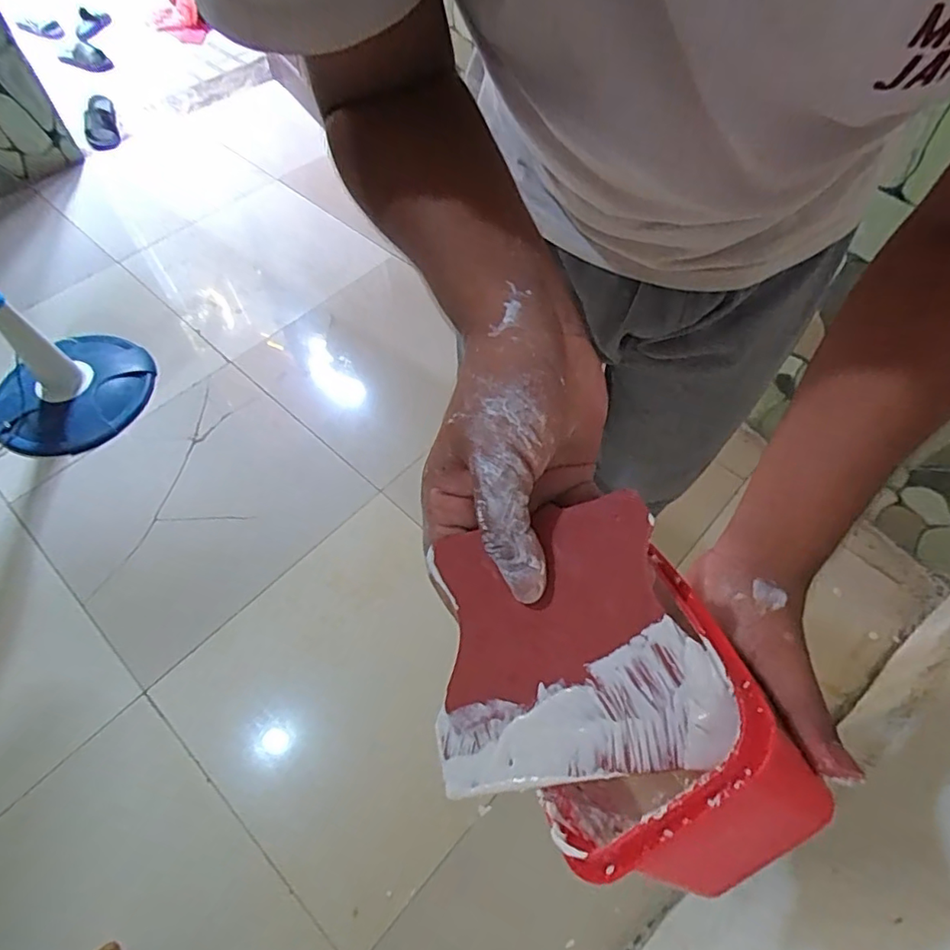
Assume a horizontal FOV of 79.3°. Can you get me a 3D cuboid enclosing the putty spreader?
[{"bbox_3d":[0.034,0.070,0.237,0.114,0.008,0.106,-15,79,17],"label":"putty spreader"}]

